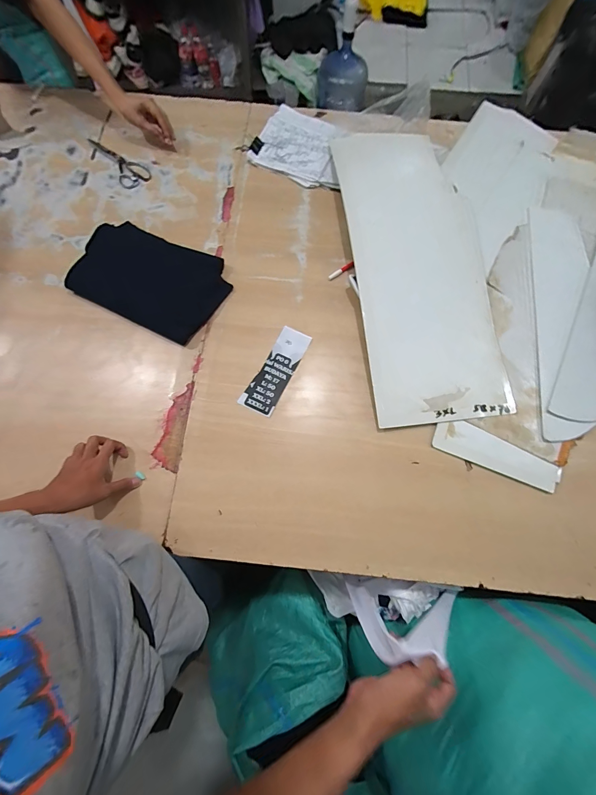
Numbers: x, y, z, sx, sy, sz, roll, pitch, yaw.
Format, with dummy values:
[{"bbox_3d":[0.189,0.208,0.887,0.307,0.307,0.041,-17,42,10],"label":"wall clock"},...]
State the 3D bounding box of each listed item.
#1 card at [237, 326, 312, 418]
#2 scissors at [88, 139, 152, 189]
[{"bbox_3d":[-0.047,-0.060,0.688,0.073,0.005,0.205,28,77,4],"label":"card"},{"bbox_3d":[-0.503,-0.644,0.851,0.239,0.009,0.079,36,79,8],"label":"scissors"}]

